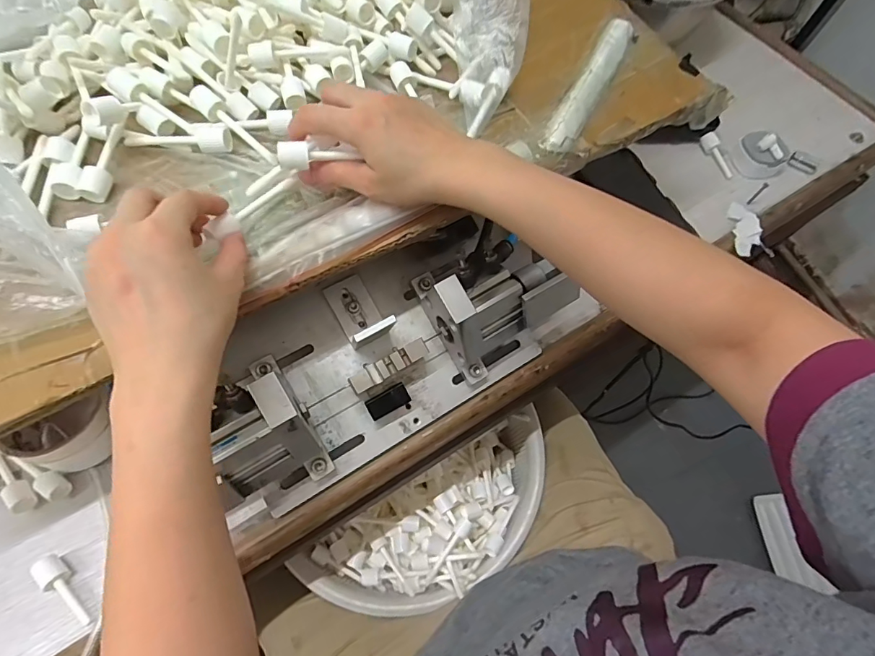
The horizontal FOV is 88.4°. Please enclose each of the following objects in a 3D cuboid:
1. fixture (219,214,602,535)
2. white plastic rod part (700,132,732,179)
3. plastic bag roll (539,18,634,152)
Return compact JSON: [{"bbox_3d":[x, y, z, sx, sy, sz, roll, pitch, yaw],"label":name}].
[{"bbox_3d":[-0.048,0.018,0.388,0.338,0.100,0.166,-29,90,-15],"label":"fixture"},{"bbox_3d":[0.360,-0.221,0.575,0.012,0.015,0.064,-24,83,-13],"label":"white plastic rod part"},{"bbox_3d":[0.134,-0.214,0.393,0.024,0.014,0.172,27,67,10],"label":"plastic bag roll"}]

